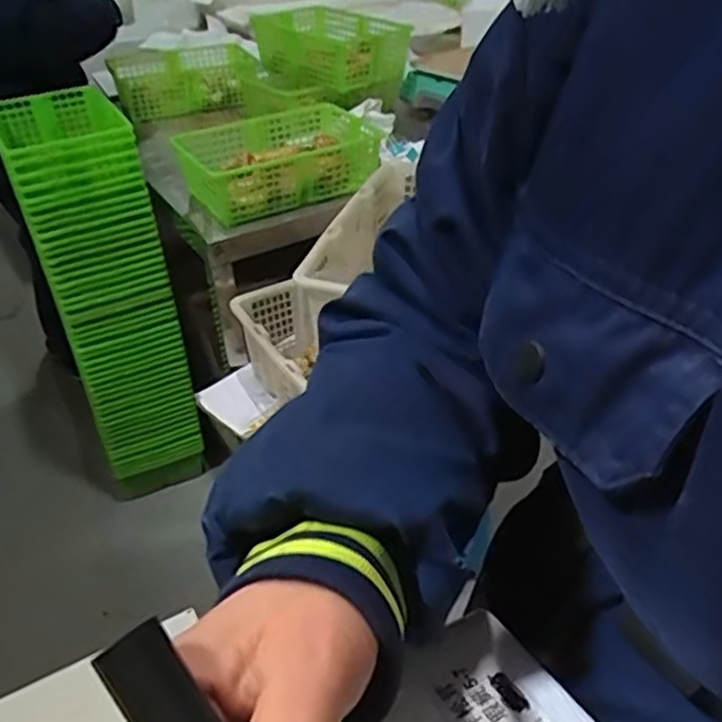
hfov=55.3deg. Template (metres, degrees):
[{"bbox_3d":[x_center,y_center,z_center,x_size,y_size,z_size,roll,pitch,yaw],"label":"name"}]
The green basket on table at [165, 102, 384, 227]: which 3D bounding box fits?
[{"bbox_3d":[-0.140,-0.375,1.282,0.385,0.102,0.204,-25,43,-28],"label":"green basket on table"}]

